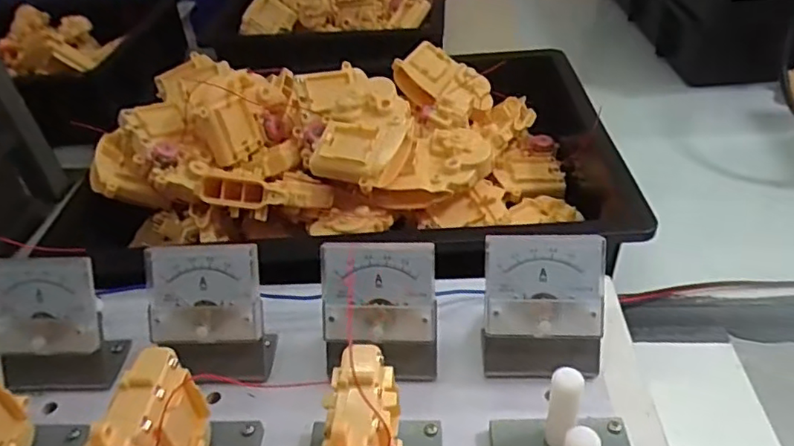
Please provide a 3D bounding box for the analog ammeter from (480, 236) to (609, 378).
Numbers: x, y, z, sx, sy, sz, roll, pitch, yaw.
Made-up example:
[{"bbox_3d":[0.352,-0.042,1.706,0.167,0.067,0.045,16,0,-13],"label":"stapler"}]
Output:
[{"bbox_3d":[0.081,0.048,0.338,0.067,0.072,0.043,2,40,9],"label":"analog ammeter"}]

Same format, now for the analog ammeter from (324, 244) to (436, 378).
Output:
[{"bbox_3d":[-0.010,0.052,0.344,0.066,0.068,0.045,-1,40,6],"label":"analog ammeter"}]

